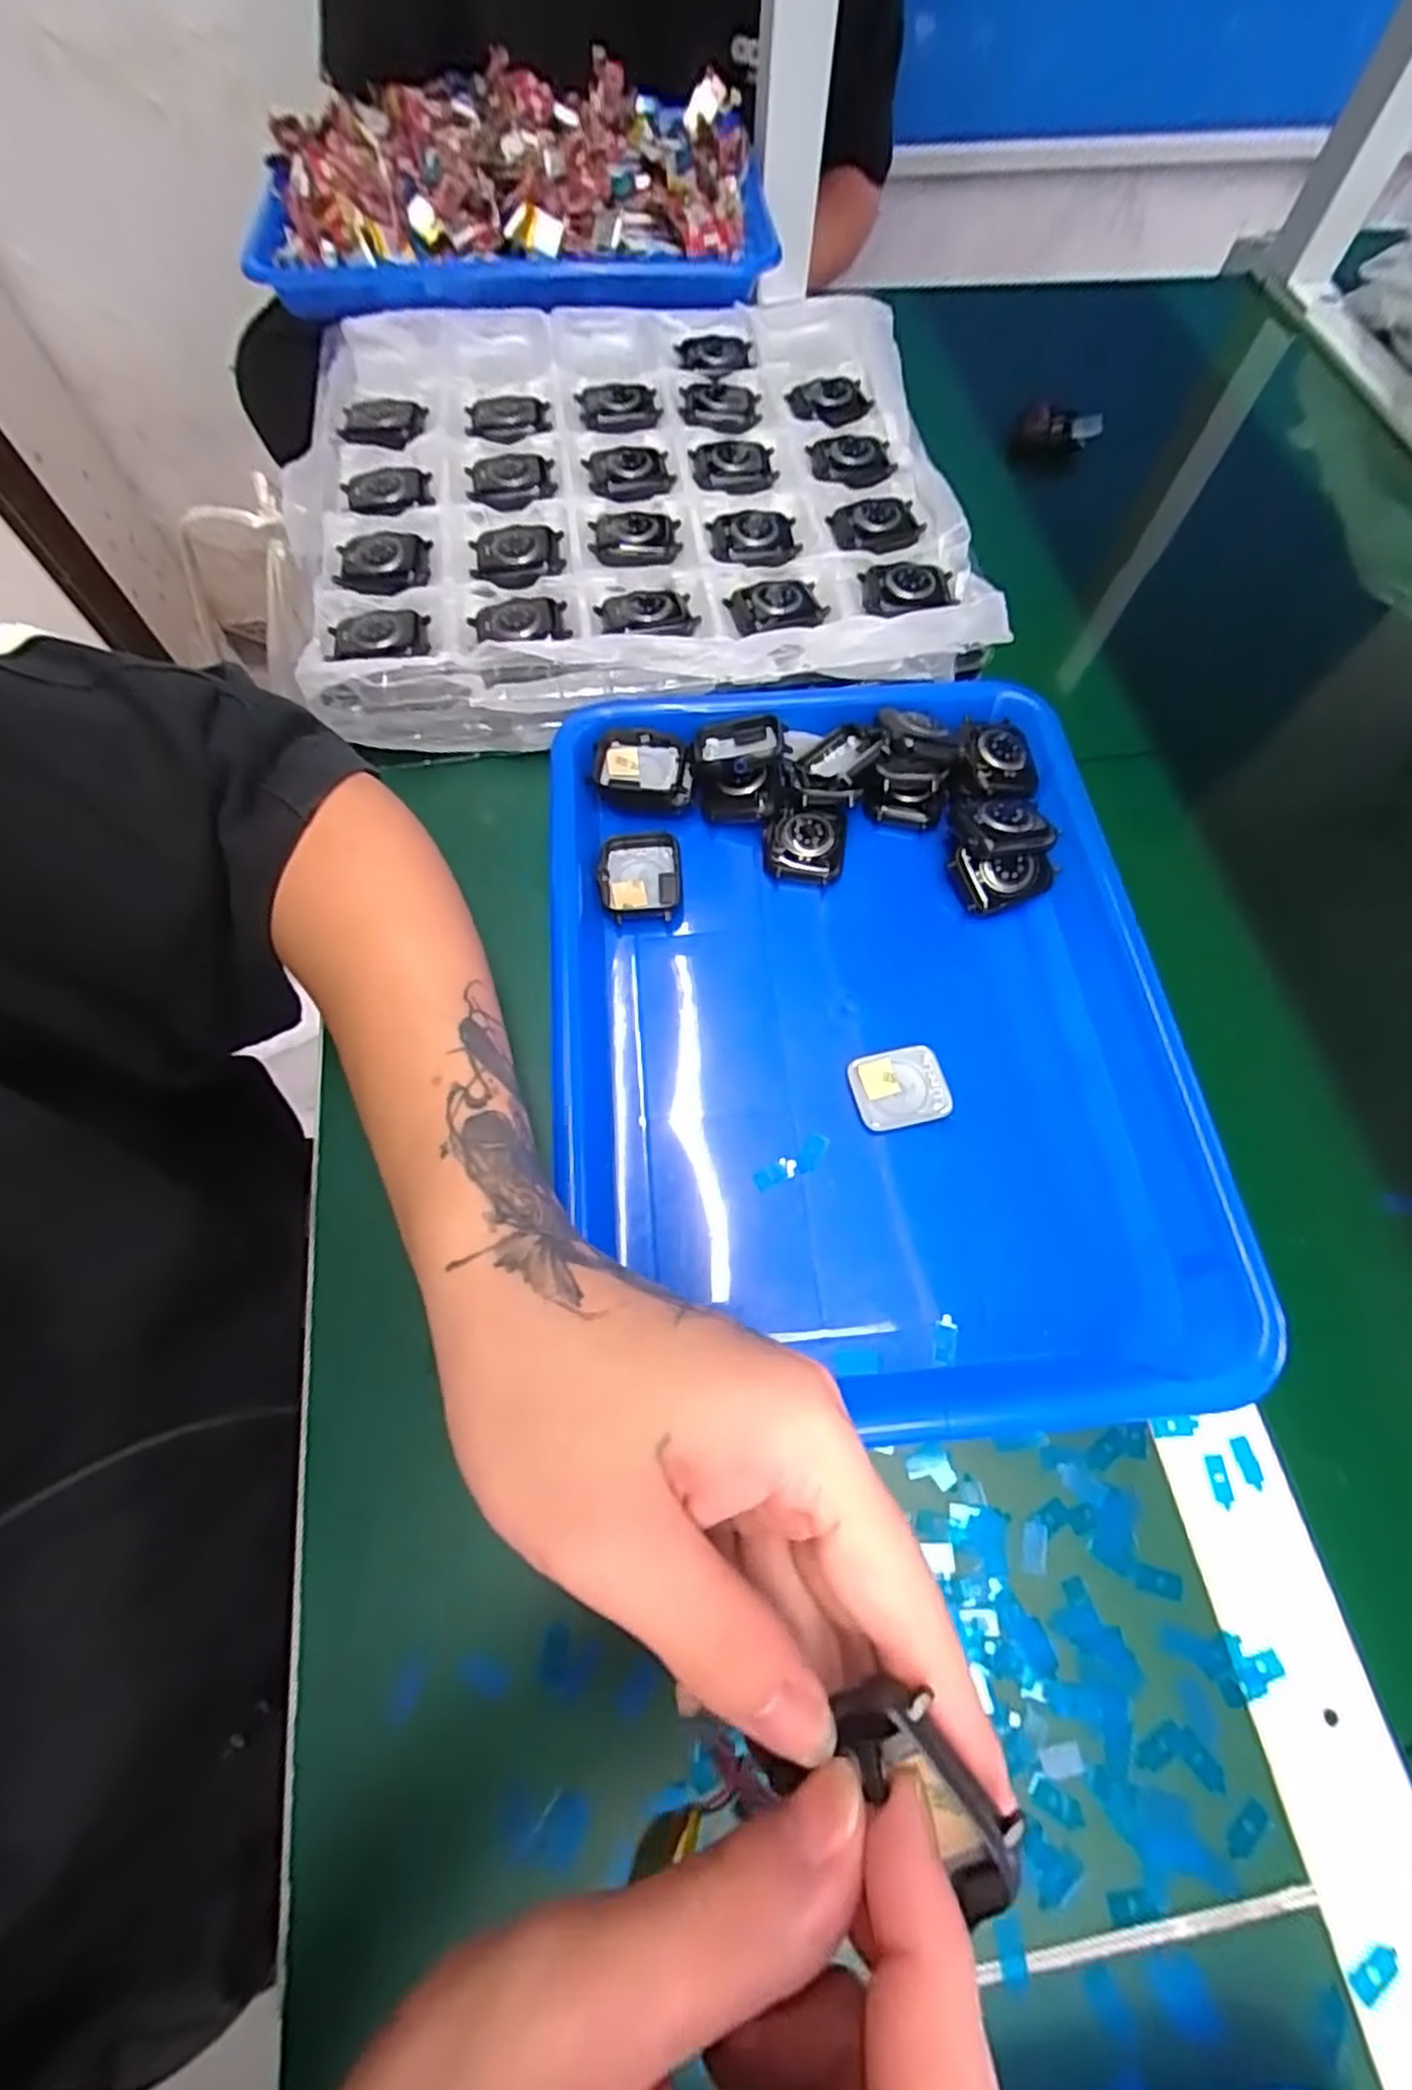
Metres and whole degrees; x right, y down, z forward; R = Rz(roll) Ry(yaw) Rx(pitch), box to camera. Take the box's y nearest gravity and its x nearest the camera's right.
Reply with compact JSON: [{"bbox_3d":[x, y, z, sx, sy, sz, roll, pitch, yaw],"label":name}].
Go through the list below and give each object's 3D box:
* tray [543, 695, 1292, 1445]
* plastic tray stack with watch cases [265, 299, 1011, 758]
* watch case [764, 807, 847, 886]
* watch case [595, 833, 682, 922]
[{"bbox_3d":[0.066,-0.018,0.312,0.258,0.041,0.322,-4,67,-3],"label":"tray"},{"bbox_3d":[-0.061,-0.320,0.423,0.379,0.046,0.329,-7,67,-4],"label":"plastic tray stack with watch cases"},{"bbox_3d":[0.048,-0.096,0.347,0.038,0.016,0.036,6,66,1],"label":"watch case"},{"bbox_3d":[-0.031,-0.078,0.342,0.038,0.013,0.042,-2,66,-2],"label":"watch case"}]

